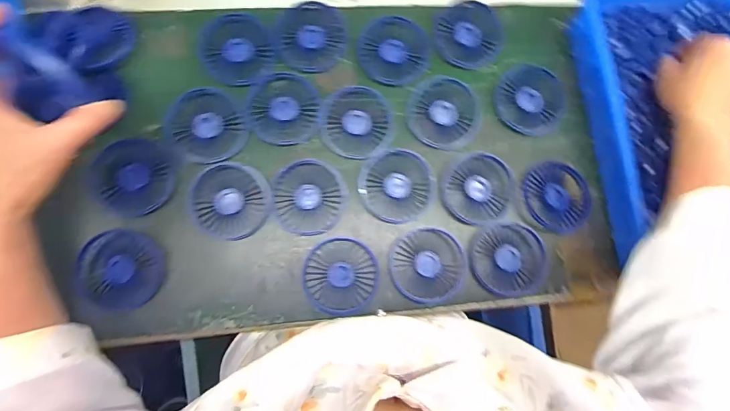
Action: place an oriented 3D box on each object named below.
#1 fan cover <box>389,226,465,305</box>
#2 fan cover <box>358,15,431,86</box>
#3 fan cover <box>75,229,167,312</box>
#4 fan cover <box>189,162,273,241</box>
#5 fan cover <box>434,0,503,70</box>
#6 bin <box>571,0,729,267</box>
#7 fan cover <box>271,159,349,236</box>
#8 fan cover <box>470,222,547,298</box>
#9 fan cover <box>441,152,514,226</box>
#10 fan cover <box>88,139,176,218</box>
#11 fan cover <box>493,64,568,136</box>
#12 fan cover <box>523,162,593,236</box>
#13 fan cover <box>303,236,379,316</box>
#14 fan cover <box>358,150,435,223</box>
[{"bbox_3d":[0.075,0.072,0.474,0.086,0.021,0.087,6,83,-6],"label":"fan cover"},{"bbox_3d":[0.038,-0.196,0.496,0.087,0.007,0.088,-19,86,-8],"label":"fan cover"},{"bbox_3d":[-0.273,0.072,0.437,0.088,0.014,0.086,4,83,-6],"label":"fan cover"},{"bbox_3d":[-0.154,-0.005,0.452,0.087,0.013,0.085,3,83,-6],"label":"fan cover"},{"bbox_3d":[0.135,-0.223,0.510,0.091,0.008,0.083,33,81,-2],"label":"fan cover"},{"bbox_3d":[0.407,-0.107,0.486,0.246,0.072,0.362,-5,84,-7],"label":"bin"},{"bbox_3d":[-0.066,-0.010,0.470,0.086,0.014,0.086,2,83,-6],"label":"fan cover"},{"bbox_3d":[0.176,0.065,0.479,0.090,0.008,0.086,13,82,-5],"label":"fan cover"},{"bbox_3d":[0.140,-0.021,0.488,0.086,0.009,0.088,17,82,-4],"label":"fan cover"},{"bbox_3d":[-0.270,-0.032,0.451,0.092,0.013,0.086,2,83,-6],"label":"fan cover"},{"bbox_3d":[0.215,-0.137,0.507,0.092,0.011,0.087,6,83,-6],"label":"fan cover"},{"bbox_3d":[0.242,-0.011,0.494,0.088,0.009,0.088,9,82,-5],"label":"fan cover"},{"bbox_3d":[-0.028,0.083,0.465,0.086,0.022,0.089,-14,85,-8],"label":"fan cover"},{"bbox_3d":[0.038,-0.025,0.474,0.085,0.011,0.089,-26,87,-9],"label":"fan cover"}]

